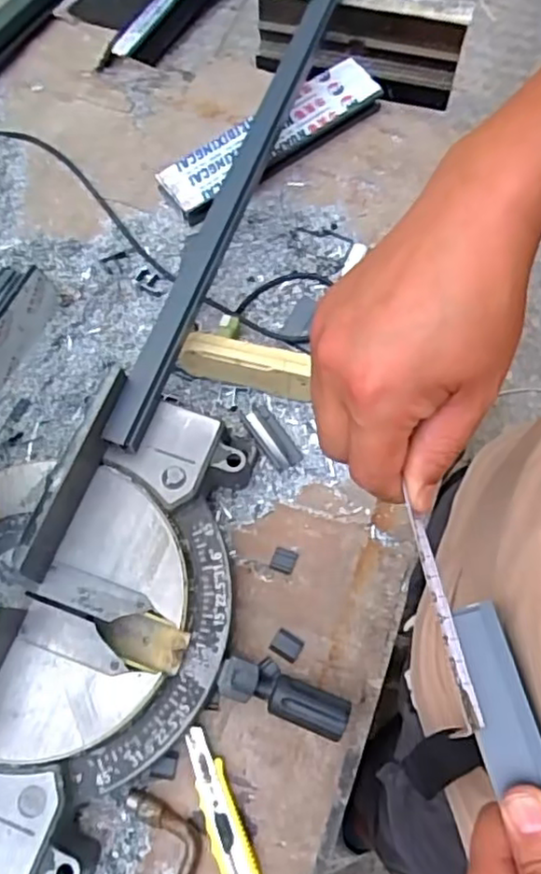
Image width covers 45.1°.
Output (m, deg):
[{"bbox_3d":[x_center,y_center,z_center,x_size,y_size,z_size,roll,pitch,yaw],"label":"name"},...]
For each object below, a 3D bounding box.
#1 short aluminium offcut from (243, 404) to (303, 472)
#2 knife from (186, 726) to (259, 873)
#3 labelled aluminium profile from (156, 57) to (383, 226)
[{"bbox_3d":[0.002,0.000,0.776,0.033,0.004,0.086,-33,72,-10],"label":"short aluminium offcut"},{"bbox_3d":[-0.046,0.368,0.630,0.038,0.016,0.165,-17,70,-5],"label":"knife"},{"bbox_3d":[0.006,-0.418,0.906,0.349,0.040,0.099,-36,73,-11],"label":"labelled aluminium profile"}]

